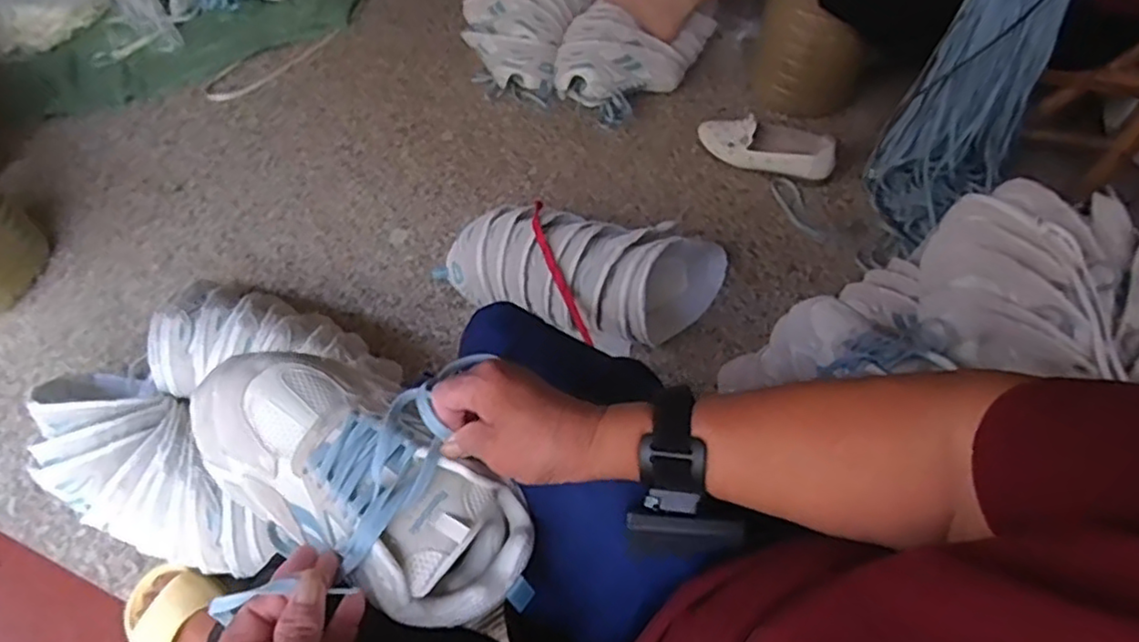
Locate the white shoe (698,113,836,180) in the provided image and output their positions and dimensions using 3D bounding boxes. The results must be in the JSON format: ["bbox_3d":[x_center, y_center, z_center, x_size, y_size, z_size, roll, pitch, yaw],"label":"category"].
[{"bbox_3d":[0.361,-0.320,1.229,0.248,0.075,0.081,18,60,11],"label":"white shoe"}]

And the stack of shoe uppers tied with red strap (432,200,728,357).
[{"bbox_3d":[0.029,-0.058,1.013,0.429,0.152,0.177,3,59,2],"label":"stack of shoe uppers tied with red strap"}]

